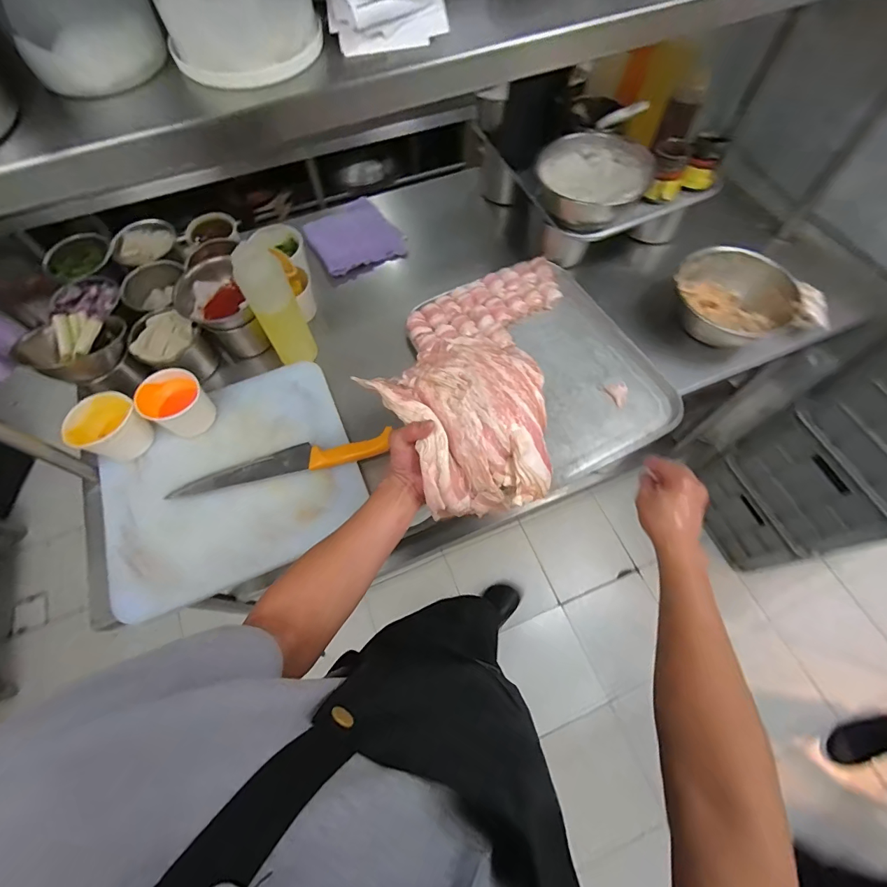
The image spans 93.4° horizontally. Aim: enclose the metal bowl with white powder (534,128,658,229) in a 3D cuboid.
[{"bbox_3d":[0.272,-0.484,0.761,0.175,0.073,0.163,-1,67,2],"label":"metal bowl with white powder"}]

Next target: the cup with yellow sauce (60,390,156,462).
[{"bbox_3d":[-0.529,-0.025,0.659,0.096,0.062,0.097,24,70,12],"label":"cup with yellow sauce"}]

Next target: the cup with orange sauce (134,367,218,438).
[{"bbox_3d":[-0.429,-0.067,0.678,0.092,0.063,0.091,-1,67,2],"label":"cup with orange sauce"}]

